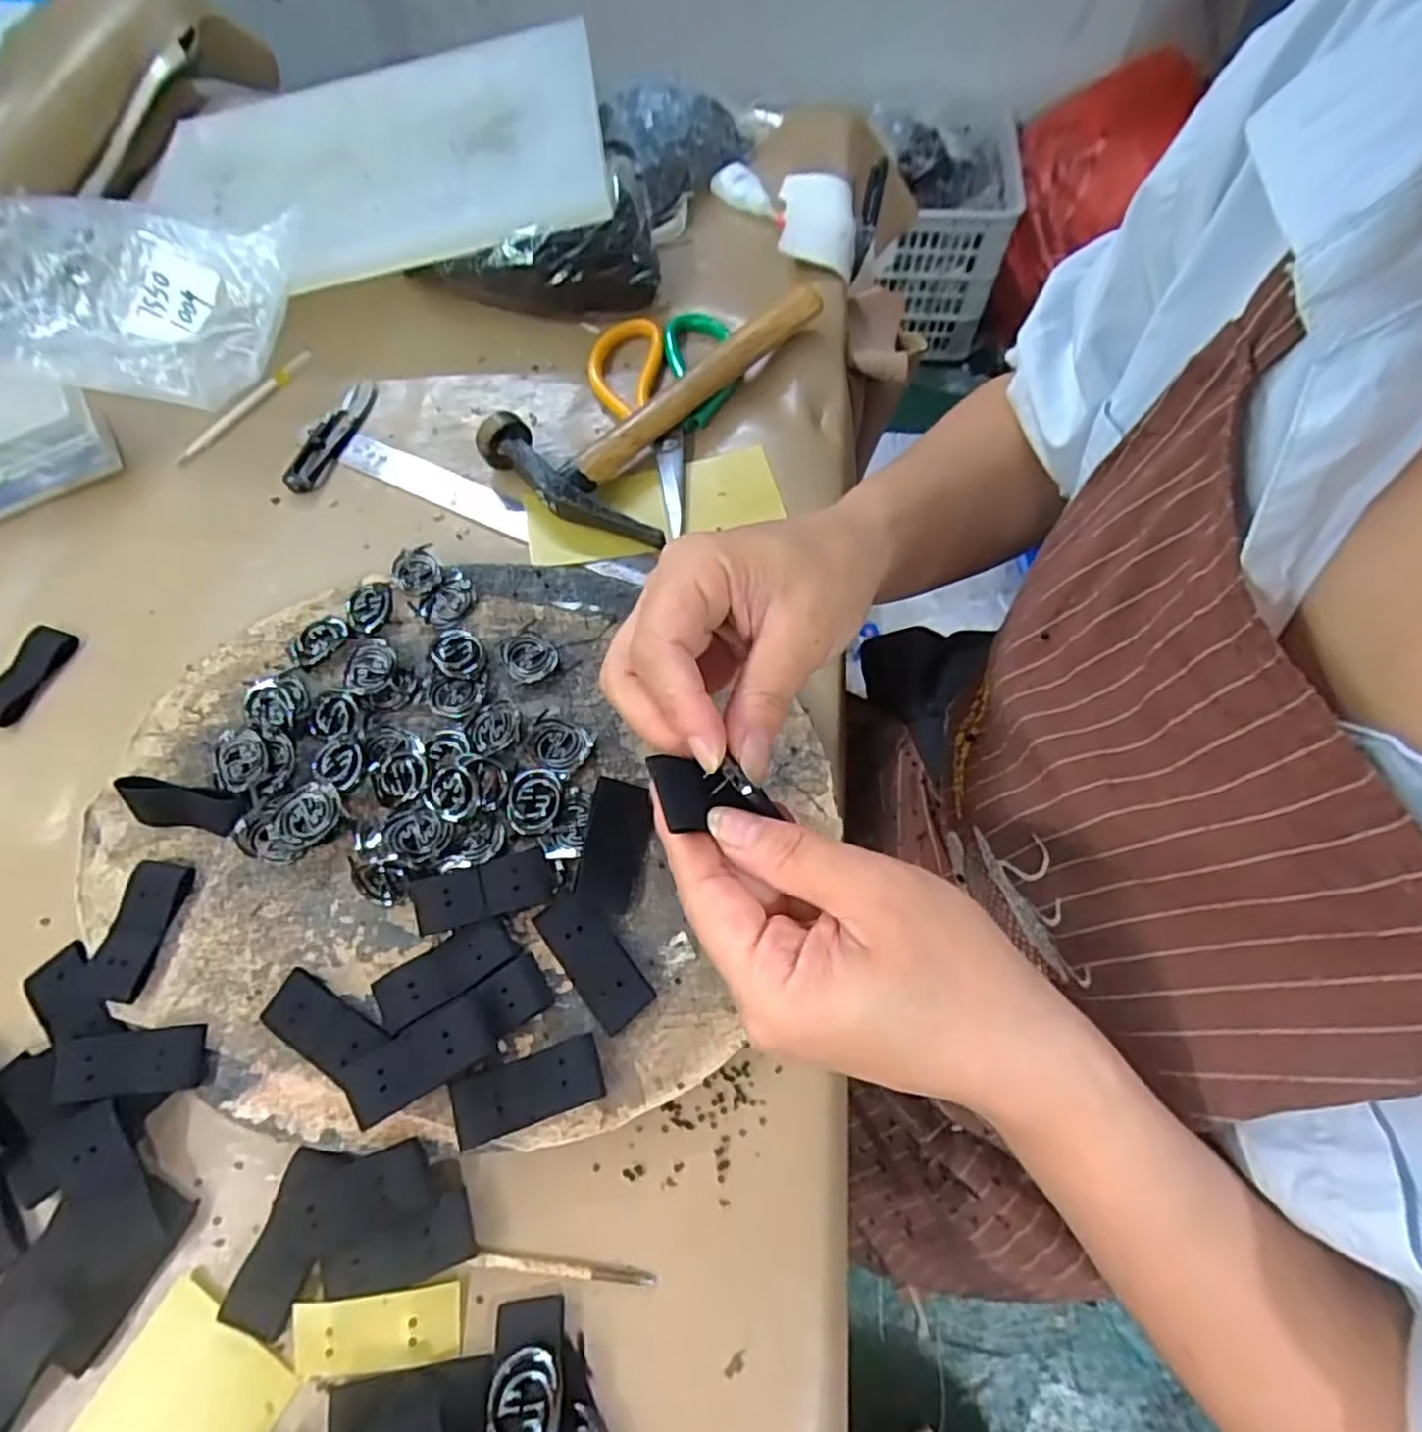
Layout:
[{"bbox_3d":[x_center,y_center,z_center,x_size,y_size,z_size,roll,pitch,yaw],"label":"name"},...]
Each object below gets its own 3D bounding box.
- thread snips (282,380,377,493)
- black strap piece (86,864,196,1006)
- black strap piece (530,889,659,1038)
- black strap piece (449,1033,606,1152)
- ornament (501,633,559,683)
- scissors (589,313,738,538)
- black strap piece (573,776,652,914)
[{"bbox_3d":[-0.254,-0.189,0.482,0.031,0.012,0.100,10,64,7],"label":"thread snips"},{"bbox_3d":[-0.260,0.096,0.327,0.025,0.009,0.060,8,64,6],"label":"black strap piece"},{"bbox_3d":[-0.053,0.106,0.318,0.025,0.005,0.062,-38,68,-14],"label":"black strap piece"},{"bbox_3d":[-0.075,0.154,0.298,0.060,0.009,0.025,-18,64,-7],"label":"black strap piece"},{"bbox_3d":[-0.098,-0.031,0.386,0.026,0.004,0.029,-40,69,-16],"label":"ornament"},{"bbox_3d":[-0.032,-0.199,0.470,0.094,0.018,0.196,-3,63,0],"label":"scissors"},{"bbox_3d":[-0.045,0.060,0.341,0.028,0.004,0.059,17,67,-15],"label":"black strap piece"}]

